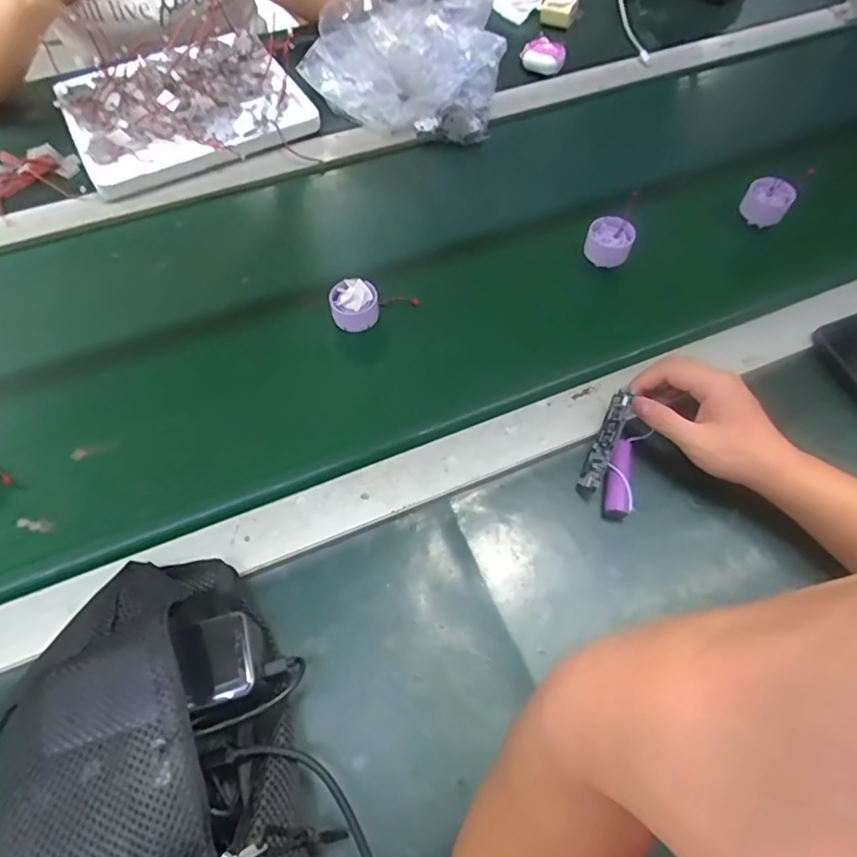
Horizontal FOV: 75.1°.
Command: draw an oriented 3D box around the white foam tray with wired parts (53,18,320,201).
[{"bbox_3d":[-0.307,-0.411,0.694,0.275,0.073,0.241,-26,64,-15],"label":"white foam tray with wired parts"}]

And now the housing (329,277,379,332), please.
[{"bbox_3d":[-0.074,-0.124,0.559,0.047,0.036,0.039,-2,61,-2],"label":"housing"}]

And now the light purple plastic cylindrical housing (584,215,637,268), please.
[{"bbox_3d":[0.194,-0.200,0.597,0.048,0.035,0.043,23,63,12],"label":"light purple plastic cylindrical housing"}]

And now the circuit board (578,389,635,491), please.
[{"bbox_3d":[0.148,0.010,0.466,0.007,0.024,0.088,32,77,-28],"label":"circuit board"}]

